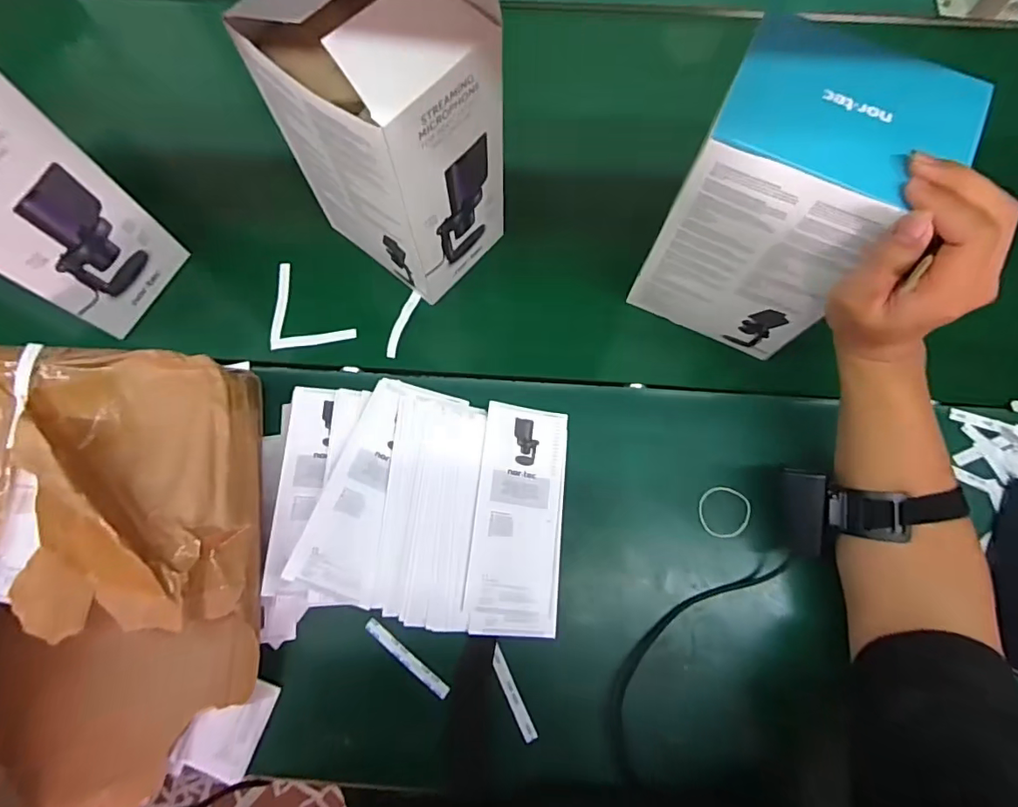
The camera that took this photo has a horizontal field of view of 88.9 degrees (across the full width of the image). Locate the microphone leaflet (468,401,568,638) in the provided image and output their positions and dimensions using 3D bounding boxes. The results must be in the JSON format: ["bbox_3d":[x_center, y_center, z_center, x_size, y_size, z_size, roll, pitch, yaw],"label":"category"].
[{"bbox_3d":[0.010,0.098,0.454,0.078,0.004,0.193,9,73,-14],"label":"microphone leaflet"}]

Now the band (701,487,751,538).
[{"bbox_3d":[0.193,0.097,0.465,0.044,0.005,0.045,0,71,0],"label":"band"}]

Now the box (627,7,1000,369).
[{"bbox_3d":[0.207,-0.144,0.422,0.141,0.224,0.106,24,74,6],"label":"box"}]

